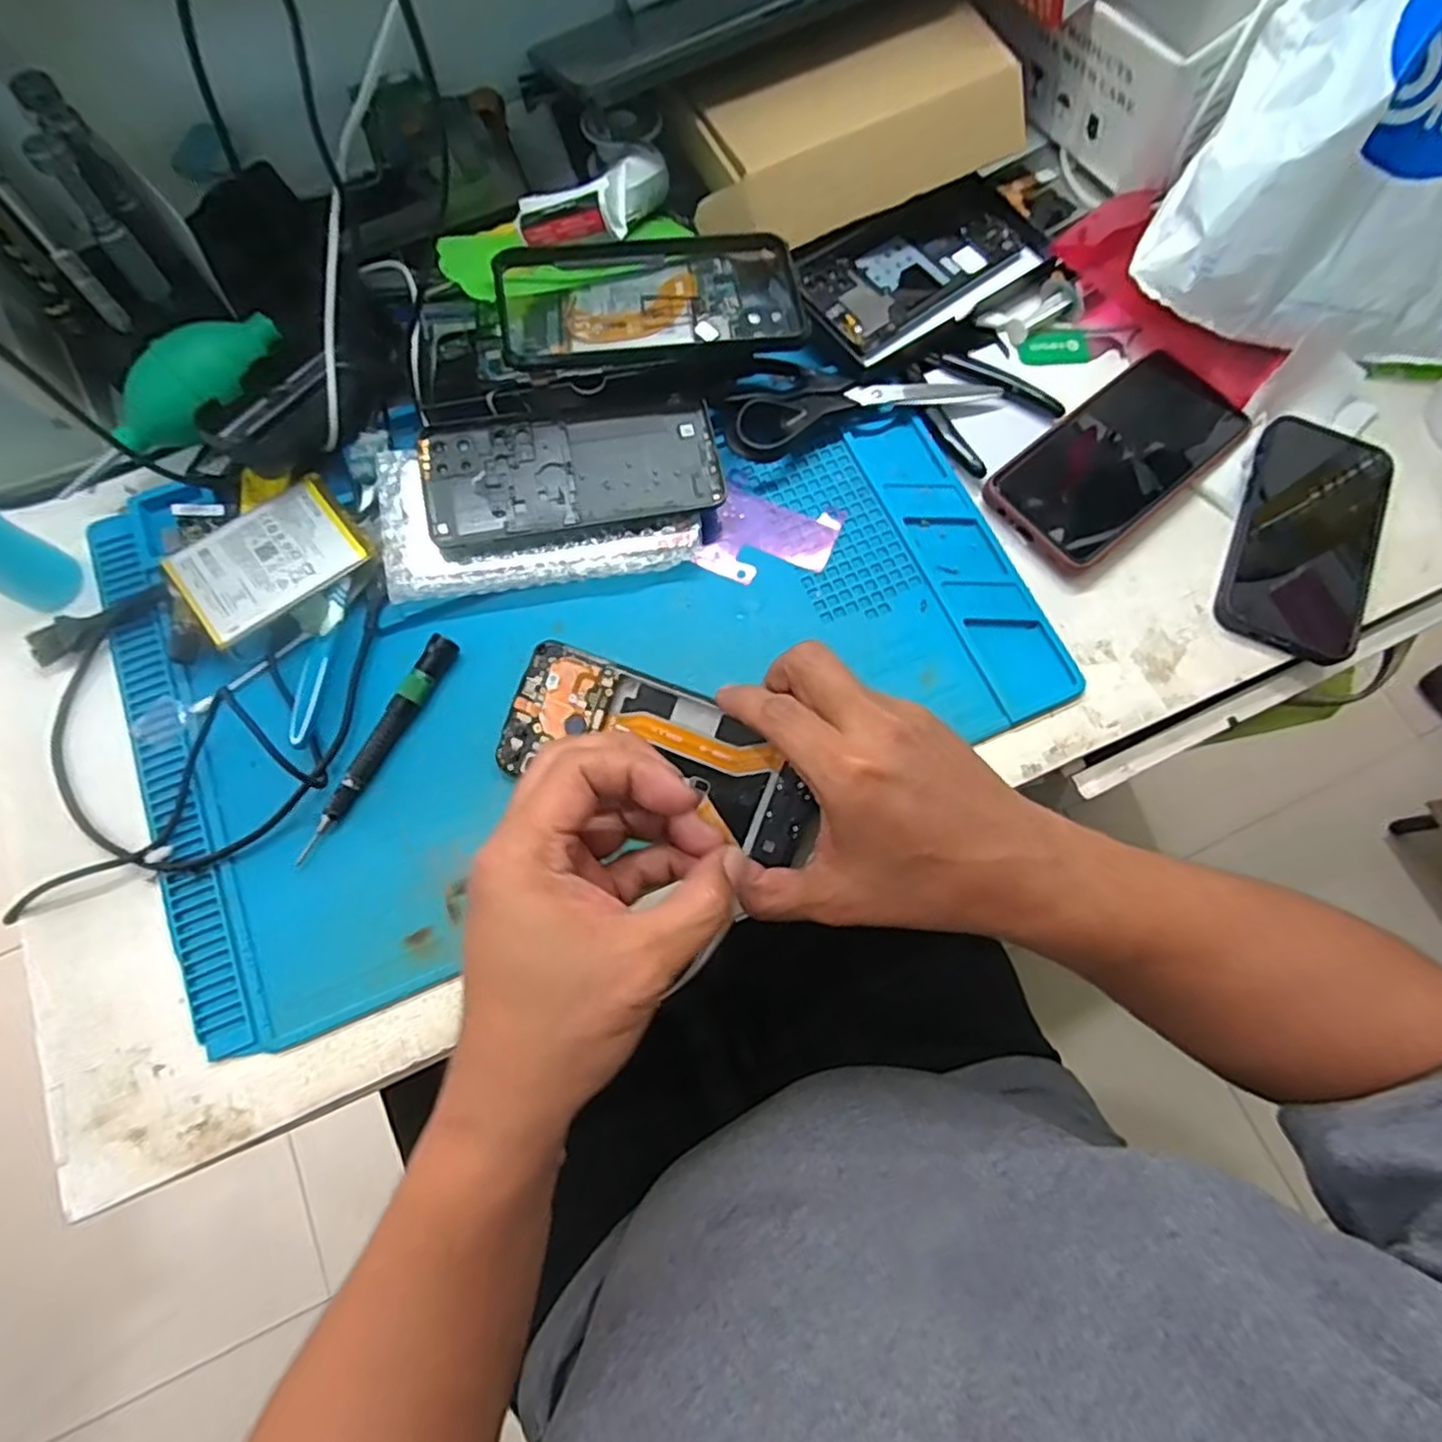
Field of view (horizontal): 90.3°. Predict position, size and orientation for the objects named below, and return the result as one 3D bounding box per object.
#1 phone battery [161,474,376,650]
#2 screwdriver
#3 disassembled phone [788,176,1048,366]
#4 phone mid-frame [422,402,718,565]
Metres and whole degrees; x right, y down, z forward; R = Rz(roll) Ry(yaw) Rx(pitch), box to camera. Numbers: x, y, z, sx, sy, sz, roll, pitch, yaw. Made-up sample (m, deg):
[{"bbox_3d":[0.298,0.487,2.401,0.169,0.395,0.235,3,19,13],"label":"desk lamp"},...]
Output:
[{"bbox_3d":[-0.239,-0.086,0.381,0.090,0.005,0.063,-37,79,-14],"label":"phone battery"},{"bbox_3d":[-0.176,0.012,0.369,0.013,0.012,0.130,25,74,7],"label":"screwdriver"},{"bbox_3d":[0.130,-0.296,0.470,0.176,0.013,0.090,-36,76,-16],"label":"disassembled phone"},{"bbox_3d":[-0.082,-0.141,0.405,0.161,0.013,0.074,-14,74,-5],"label":"phone mid-frame"}]

